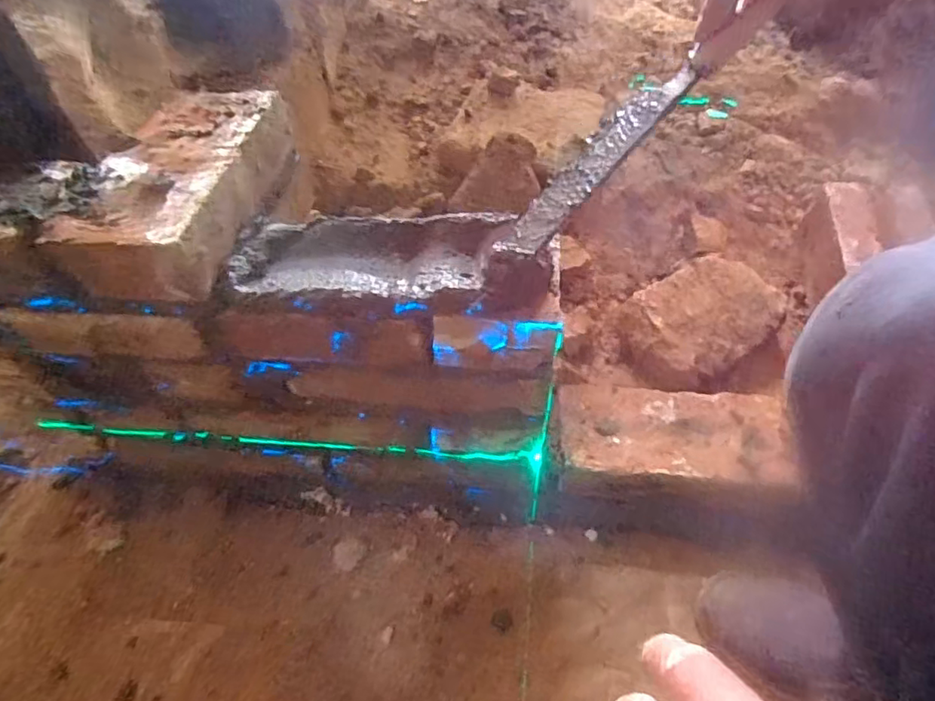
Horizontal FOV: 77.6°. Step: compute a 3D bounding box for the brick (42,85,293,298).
[{"bbox_3d":[-0.229,-0.142,0.483,0.116,0.055,0.229,5,51,6],"label":"brick"}]

